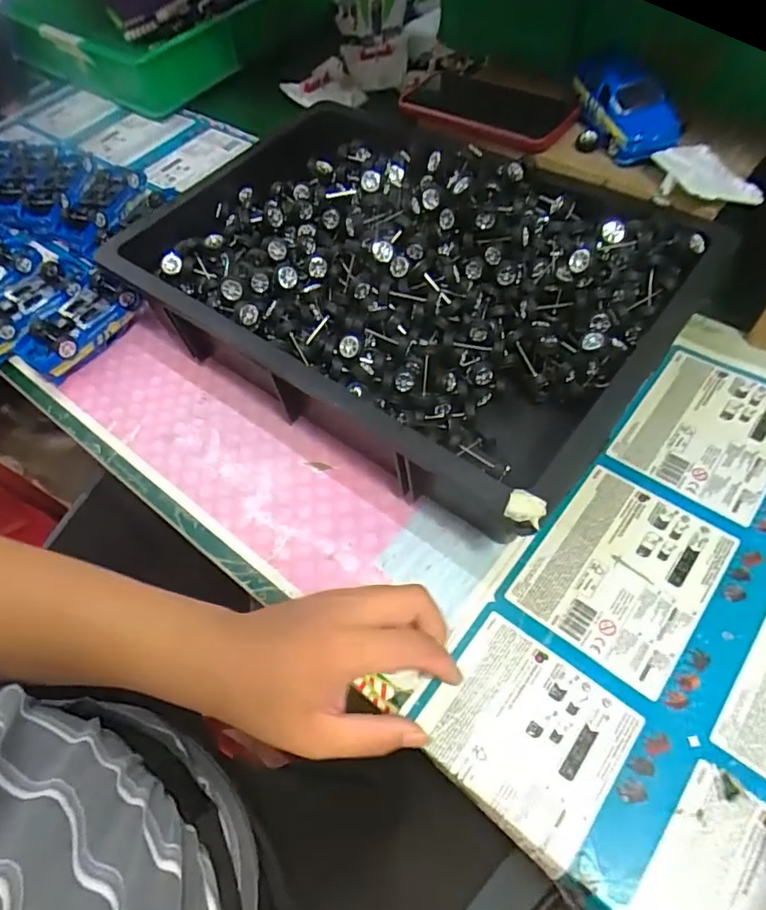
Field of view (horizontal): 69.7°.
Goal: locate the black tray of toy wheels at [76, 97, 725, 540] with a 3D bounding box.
[{"bbox_3d":[0.013,-0.164,0.499,0.459,0.109,0.338,33,64,23],"label":"black tray of toy wheels"}]

